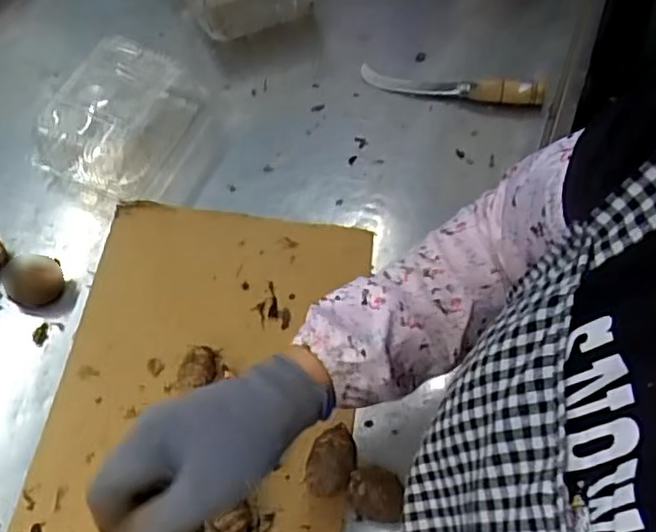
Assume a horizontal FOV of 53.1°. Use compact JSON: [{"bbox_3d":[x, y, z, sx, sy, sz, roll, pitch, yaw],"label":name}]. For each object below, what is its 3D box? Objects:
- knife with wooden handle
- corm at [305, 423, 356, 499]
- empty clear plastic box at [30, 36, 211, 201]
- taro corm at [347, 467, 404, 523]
[{"bbox_3d":[0.140,-0.208,0.752,0.206,0.029,0.022,12,63,8],"label":"knife with wooden handle"},{"bbox_3d":[0.003,0.164,0.548,0.038,0.037,0.058,17,63,11],"label":"corm"},{"bbox_3d":[-0.221,-0.157,0.706,0.130,0.077,0.152,20,64,12],"label":"empty clear plastic box"},{"bbox_3d":[0.039,0.187,0.537,0.043,0.033,0.039,7,62,6],"label":"taro corm"}]

